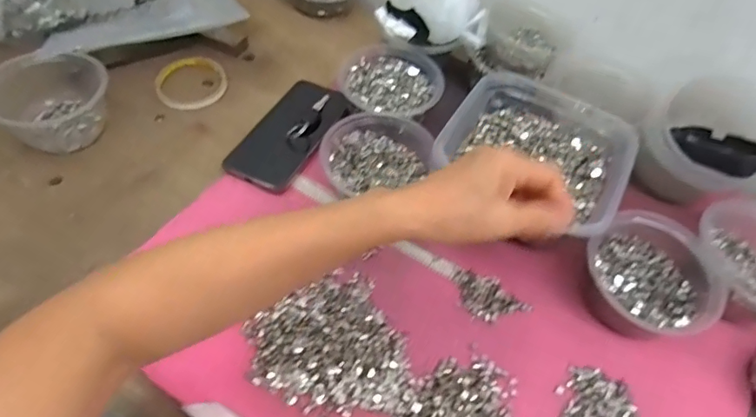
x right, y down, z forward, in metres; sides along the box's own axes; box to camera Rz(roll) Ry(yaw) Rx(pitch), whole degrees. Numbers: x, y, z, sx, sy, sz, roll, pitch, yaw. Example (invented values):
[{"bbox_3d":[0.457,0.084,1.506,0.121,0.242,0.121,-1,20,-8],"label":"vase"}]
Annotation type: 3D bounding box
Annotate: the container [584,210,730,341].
[{"bbox_3d":[0.245,0.064,0.454,0.109,0.062,0.106,2,55,-3],"label":"container"}]

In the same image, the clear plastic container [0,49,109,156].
[{"bbox_3d":[-0.347,-0.115,0.532,0.115,0.059,0.101,-31,62,-27],"label":"clear plastic container"}]

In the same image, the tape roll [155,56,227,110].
[{"bbox_3d":[-0.228,-0.154,0.611,0.083,0.013,0.082,2,55,-3],"label":"tape roll"}]

